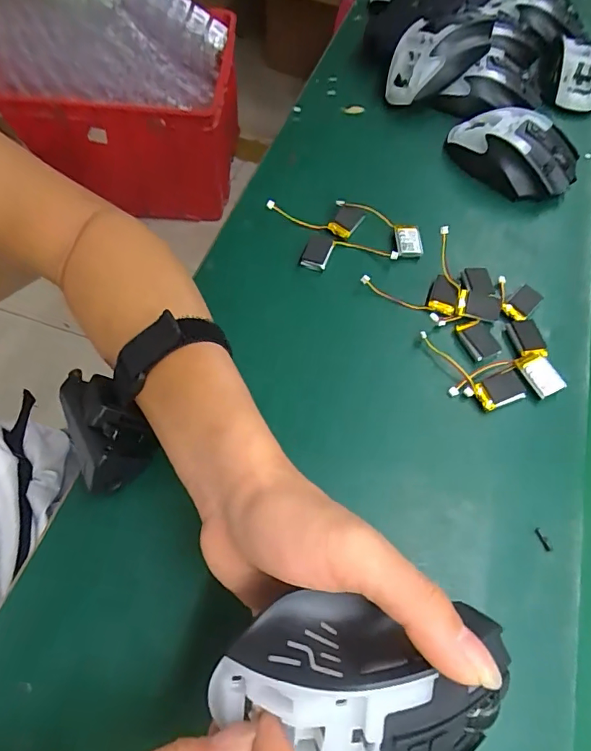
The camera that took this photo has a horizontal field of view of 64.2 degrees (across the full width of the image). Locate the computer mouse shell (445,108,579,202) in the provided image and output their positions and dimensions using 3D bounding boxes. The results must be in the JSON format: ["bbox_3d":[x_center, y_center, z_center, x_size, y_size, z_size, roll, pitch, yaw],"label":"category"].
[{"bbox_3d":[0.194,-0.202,0.419,0.061,0.035,0.110,-42,70,-16],"label":"computer mouse shell"}]

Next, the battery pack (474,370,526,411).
[{"bbox_3d":[0.141,0.010,0.323,0.034,0.006,0.020,-20,65,-7],"label":"battery pack"}]

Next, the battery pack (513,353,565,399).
[{"bbox_3d":[0.170,0.000,0.329,0.021,0.008,0.031,-25,66,-9],"label":"battery pack"}]

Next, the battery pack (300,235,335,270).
[{"bbox_3d":[0.018,-0.099,0.377,0.020,0.012,0.030,16,66,10],"label":"battery pack"}]

